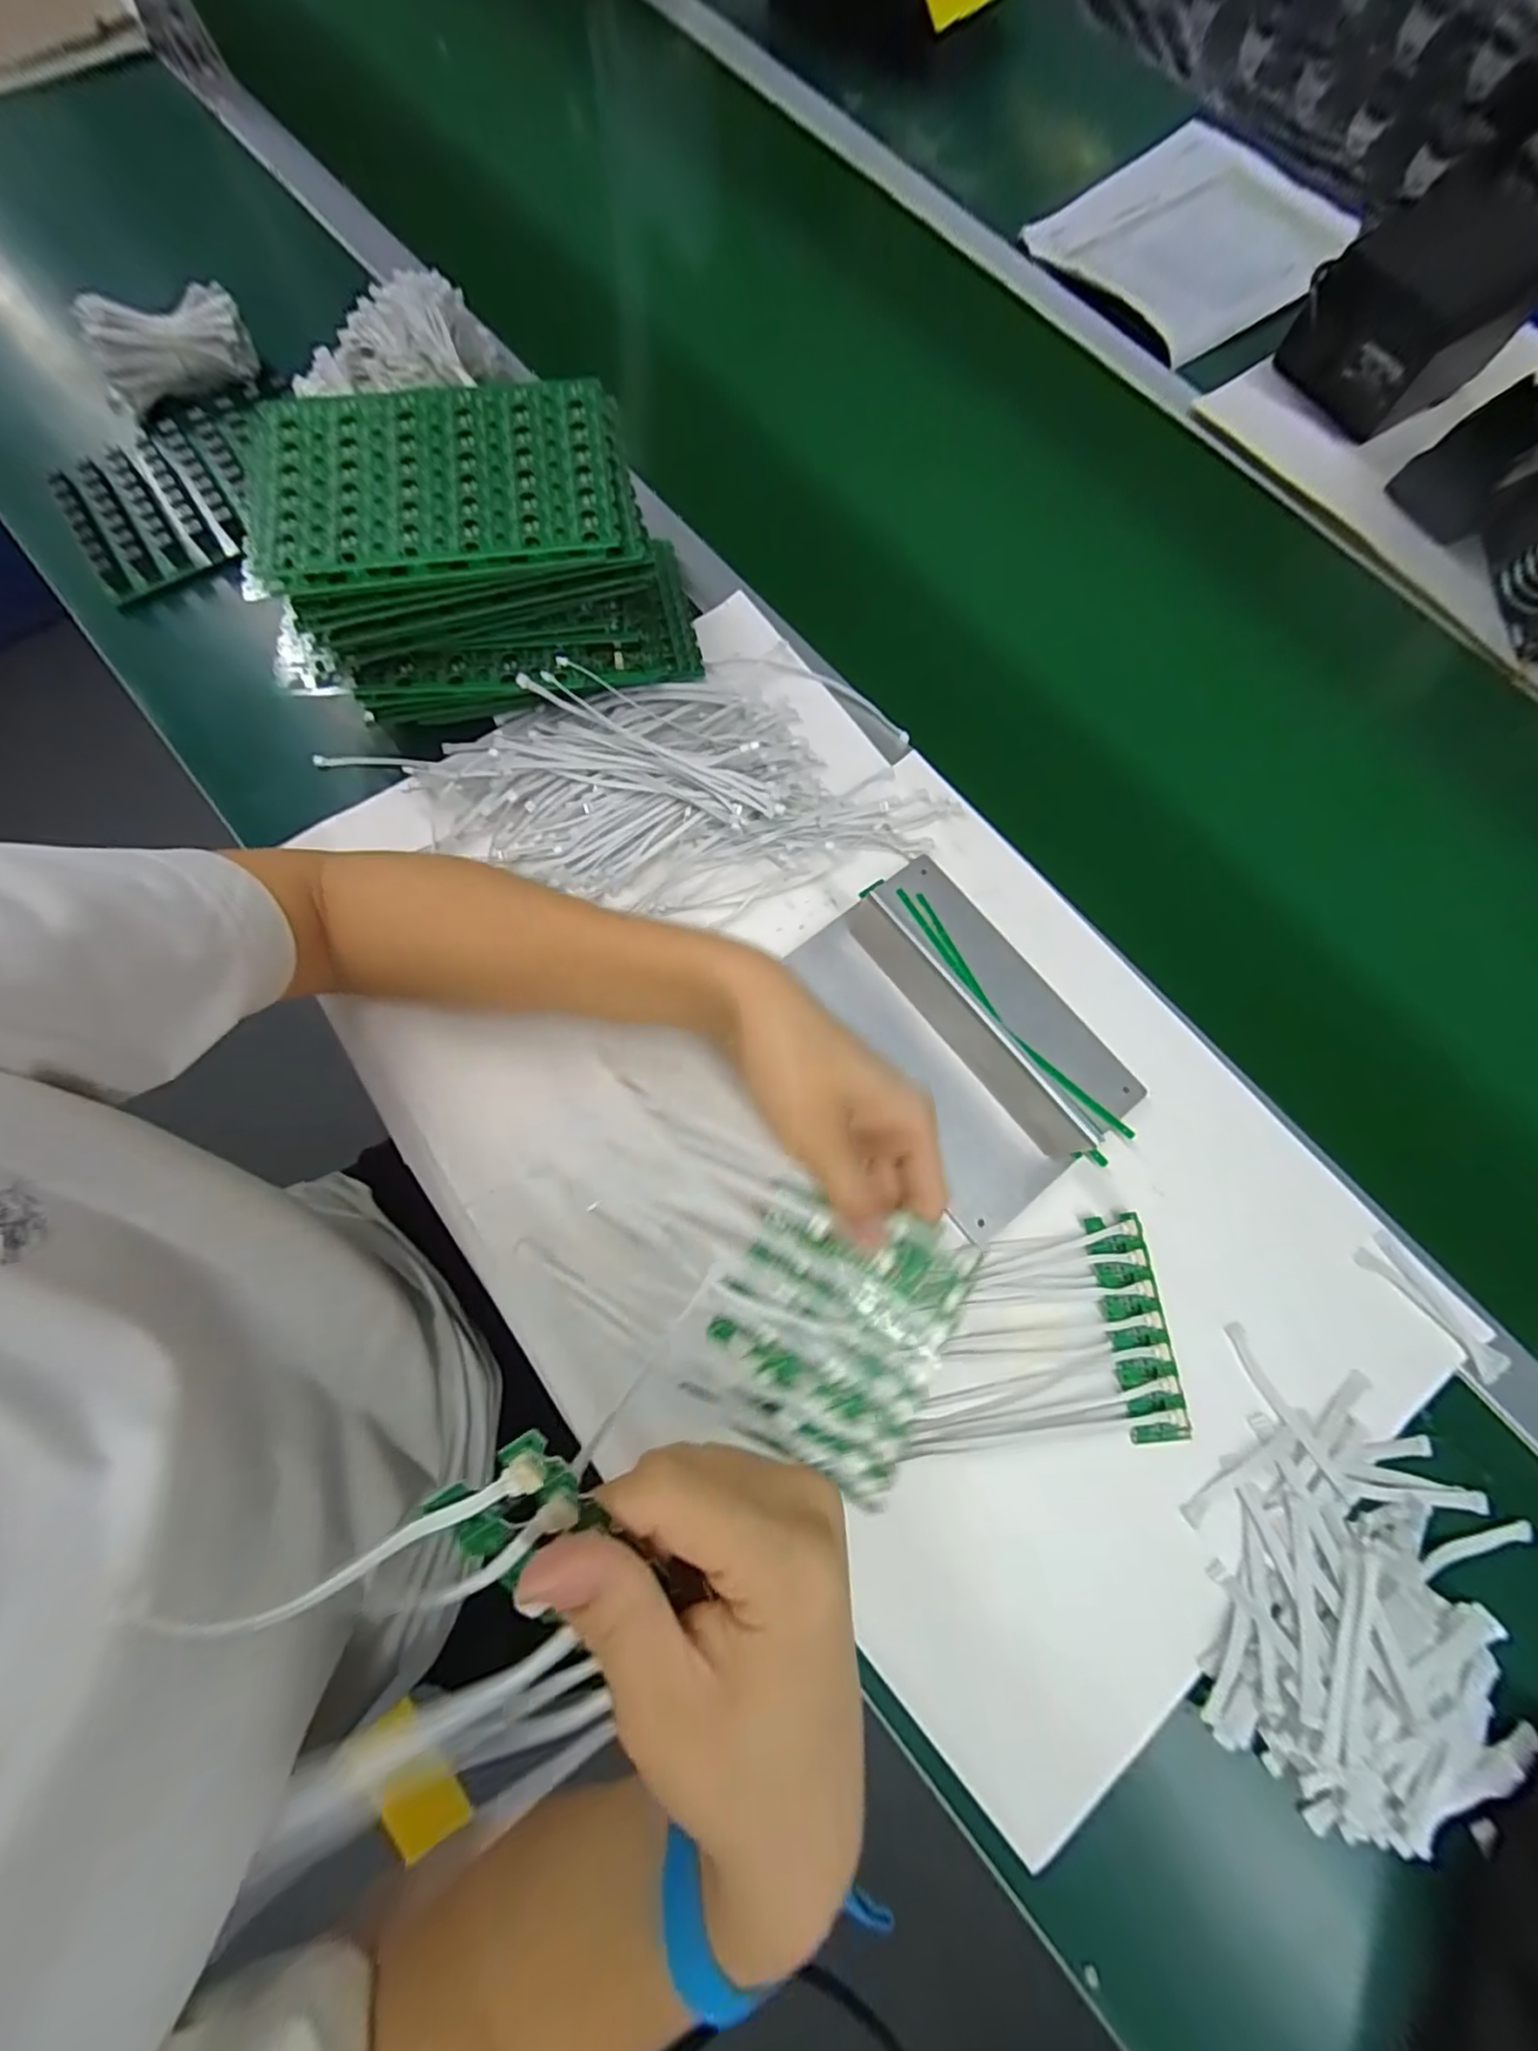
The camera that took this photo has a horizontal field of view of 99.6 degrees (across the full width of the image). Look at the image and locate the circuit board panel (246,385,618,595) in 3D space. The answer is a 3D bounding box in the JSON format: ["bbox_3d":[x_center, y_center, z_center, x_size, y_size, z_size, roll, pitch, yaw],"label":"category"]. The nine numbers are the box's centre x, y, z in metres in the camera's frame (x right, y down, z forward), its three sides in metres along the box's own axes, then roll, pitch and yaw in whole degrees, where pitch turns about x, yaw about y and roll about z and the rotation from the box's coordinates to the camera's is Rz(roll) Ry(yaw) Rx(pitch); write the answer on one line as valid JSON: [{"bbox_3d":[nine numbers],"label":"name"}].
[{"bbox_3d":[-0.184,-0.297,0.351,0.189,0.015,0.116,-8,76,-3],"label":"circuit board panel"}]

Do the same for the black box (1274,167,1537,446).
[{"bbox_3d":[0.524,-0.585,0.526,0.144,0.084,0.132,-40,80,-10],"label":"black box"}]

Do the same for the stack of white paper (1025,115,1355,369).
[{"bbox_3d":[0.395,-0.728,0.601,0.268,0.021,0.212,-42,80,-10],"label":"stack of white paper"}]

